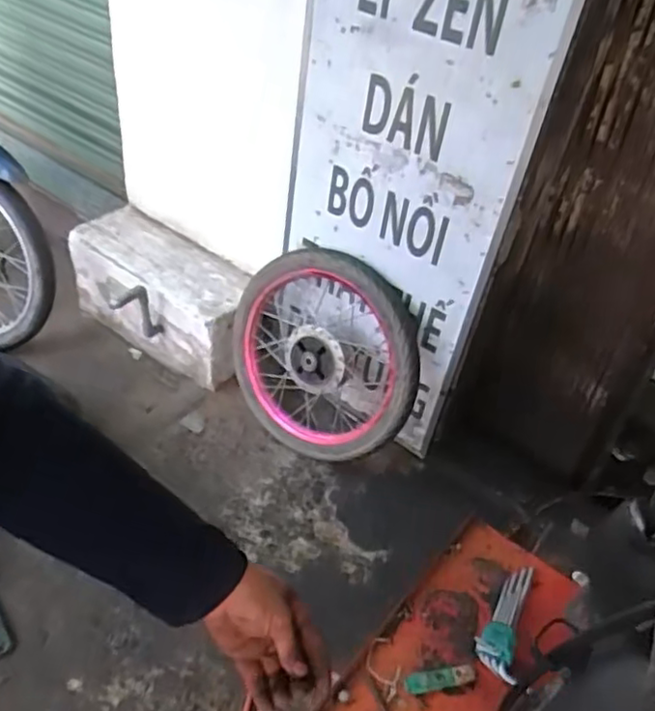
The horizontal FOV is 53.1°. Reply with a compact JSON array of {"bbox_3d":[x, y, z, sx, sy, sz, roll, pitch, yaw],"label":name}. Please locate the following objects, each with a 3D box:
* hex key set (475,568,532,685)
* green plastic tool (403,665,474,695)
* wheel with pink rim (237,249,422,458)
[{"bbox_3d":[0.275,0.399,1.017,0.064,0.027,0.209,18,43,13],"label":"hex key set"},{"bbox_3d":[0.161,0.464,0.938,0.104,0.010,0.026,-4,43,-15],"label":"green plastic tool"},{"bbox_3d":[-0.007,-0.006,1.701,0.530,0.536,0.132,24,27,22],"label":"wheel with pink rim"}]

